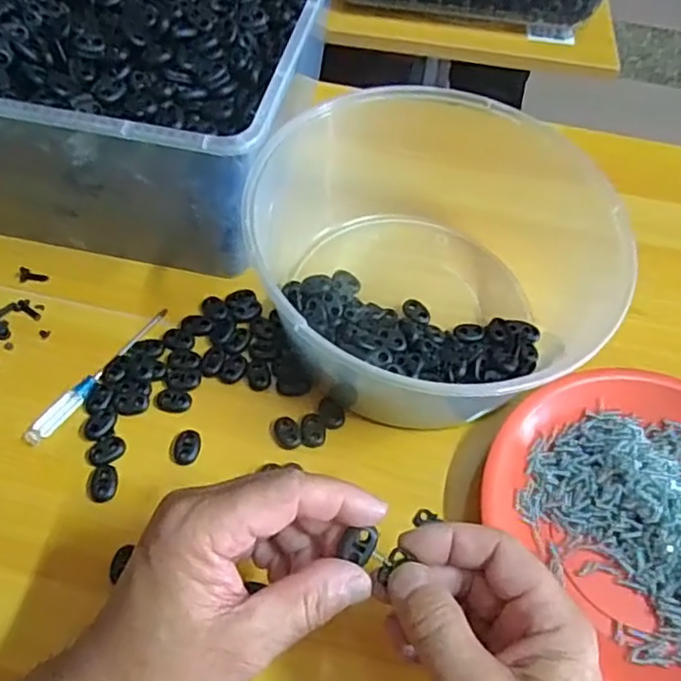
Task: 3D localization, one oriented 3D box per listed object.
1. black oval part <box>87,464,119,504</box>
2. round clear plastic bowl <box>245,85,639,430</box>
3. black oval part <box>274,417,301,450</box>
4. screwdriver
[{"bbox_3d":[-0.138,0.083,0.379,0.017,0.004,0.021,3,56,-1],"label":"black oval part"},{"bbox_3d":[0.064,-0.052,0.423,0.232,0.098,0.190,-9,57,-9],"label":"round clear plastic bowl"},{"bbox_3d":[-0.033,0.057,0.402,0.016,0.005,0.020,-10,57,-10],"label":"black oval part"},{"bbox_3d":[-0.154,0.019,0.419,0.011,0.012,0.121,29,59,15],"label":"screwdriver"}]

